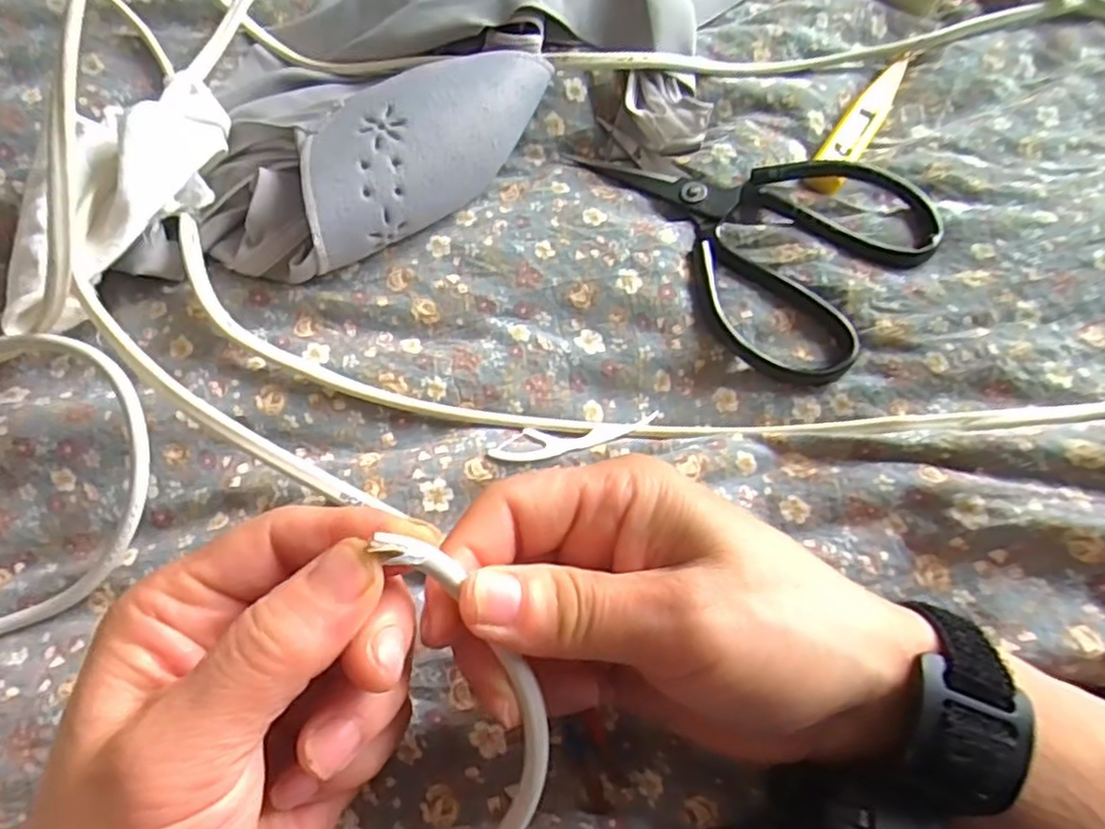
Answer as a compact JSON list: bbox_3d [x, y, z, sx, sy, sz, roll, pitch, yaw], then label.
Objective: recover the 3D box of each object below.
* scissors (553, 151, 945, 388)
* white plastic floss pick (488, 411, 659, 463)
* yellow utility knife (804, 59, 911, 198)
[{"bbox_3d":[0.107,-0.095,0.329,0.116,0.018,0.161,-27,68,-14],"label":"scissors"},{"bbox_3d":[0.011,0.008,0.288,0.076,0.010,0.017,-12,65,-20],"label":"white plastic floss pick"},{"bbox_3d":[0.163,-0.156,0.358,0.019,0.005,0.113,32,68,13],"label":"yellow utility knife"}]

